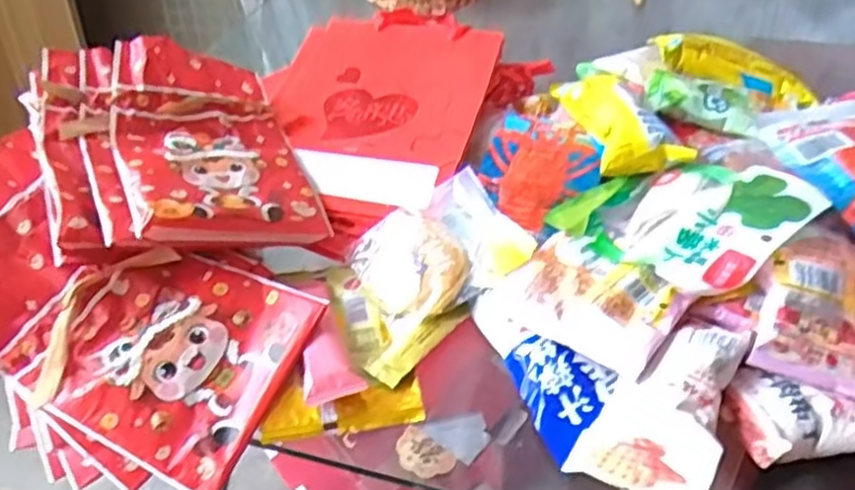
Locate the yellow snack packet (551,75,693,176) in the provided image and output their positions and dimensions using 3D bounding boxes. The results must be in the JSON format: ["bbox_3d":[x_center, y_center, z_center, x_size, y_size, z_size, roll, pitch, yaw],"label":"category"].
[{"bbox_3d":[0.157,-0.109,0.589,0.065,0.041,0.145,-10,42,-2],"label":"yellow snack packet"}]

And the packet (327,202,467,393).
[{"bbox_3d":[-0.018,0.032,0.517,0.096,0.035,0.131,-16,43,-10],"label":"packet"}]

